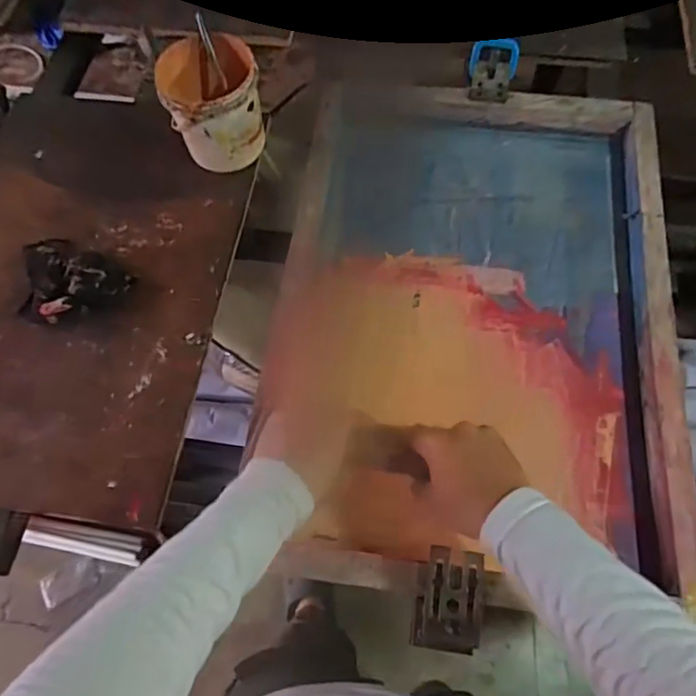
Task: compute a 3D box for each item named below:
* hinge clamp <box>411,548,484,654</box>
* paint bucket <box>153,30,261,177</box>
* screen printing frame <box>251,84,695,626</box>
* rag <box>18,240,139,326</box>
[{"bbox_3d":[0.094,0.233,0.513,0.059,0.024,0.084,8,65,4],"label":"hinge clamp"},{"bbox_3d":[-0.177,-0.324,0.753,0.126,0.135,0.138,-20,66,-7],"label":"paint bucket"},{"bbox_3d":[0.146,-0.058,0.664,0.448,0.072,0.644,6,62,7],"label":"screen printing frame"},{"bbox_3d":[-0.353,-0.080,0.692,0.141,0.034,0.107,24,68,11],"label":"rag"}]

